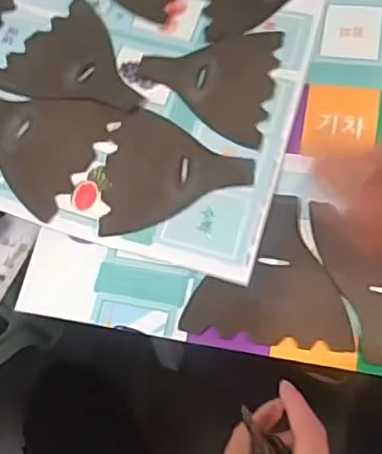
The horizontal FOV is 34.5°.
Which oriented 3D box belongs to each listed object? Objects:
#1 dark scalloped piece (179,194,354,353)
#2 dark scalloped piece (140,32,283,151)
[{"bbox_3d":[0.074,0.037,0.556,0.140,0.010,0.137,7,64,6],"label":"dark scalloped piece"},{"bbox_3d":[0.018,-0.157,0.648,0.136,0.008,0.143,12,65,8],"label":"dark scalloped piece"}]

